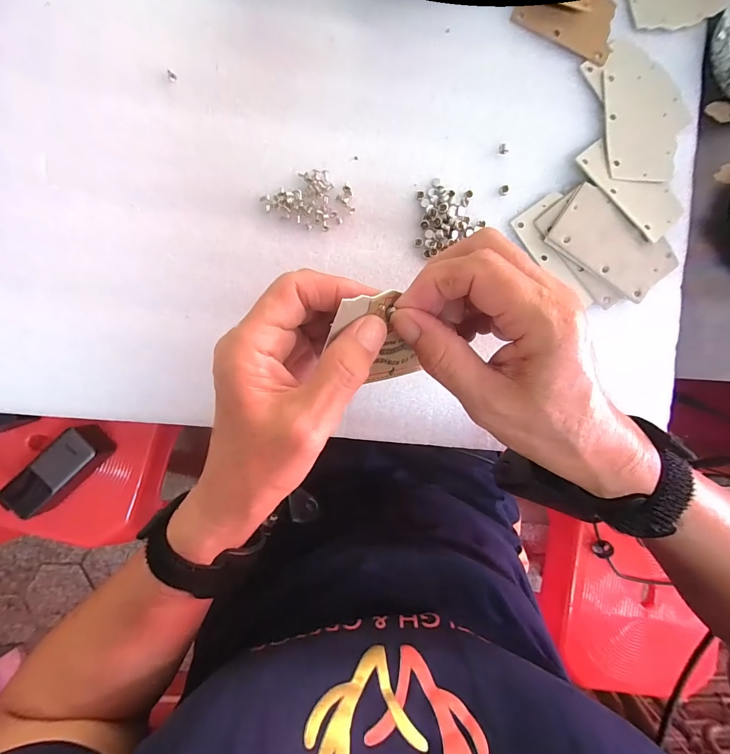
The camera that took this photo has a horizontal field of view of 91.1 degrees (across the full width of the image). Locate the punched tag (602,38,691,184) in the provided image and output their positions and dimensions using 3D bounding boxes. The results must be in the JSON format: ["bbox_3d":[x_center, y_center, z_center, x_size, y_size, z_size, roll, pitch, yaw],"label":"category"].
[{"bbox_3d":[0.214,-0.201,0.273,0.065,0.004,0.106,-1,87,-7],"label":"punched tag"}]

